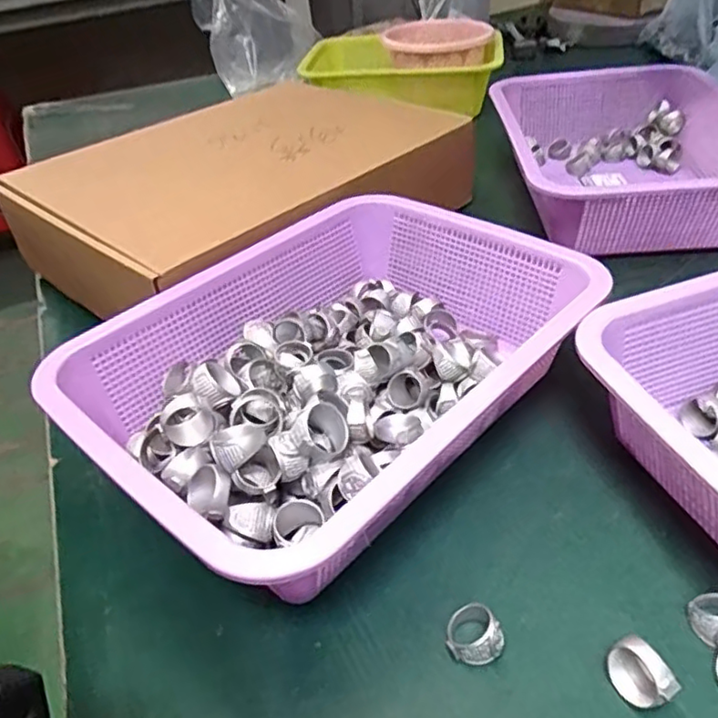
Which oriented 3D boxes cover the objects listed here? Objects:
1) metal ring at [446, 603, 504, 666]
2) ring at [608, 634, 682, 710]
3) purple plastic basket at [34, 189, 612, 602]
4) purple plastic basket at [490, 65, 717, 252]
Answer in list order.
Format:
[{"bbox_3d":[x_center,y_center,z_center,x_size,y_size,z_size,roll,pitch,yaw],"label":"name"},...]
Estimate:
[{"bbox_3d":[0.053,0.128,0.302,0.024,0.016,0.024,-4,39,3],"label":"metal ring"},{"bbox_3d":[0.120,0.137,0.276,0.017,0.022,0.027,-18,40,-14],"label":"ring"},{"bbox_3d":[-0.009,0.003,0.408,0.223,0.081,0.304,28,50,35],"label":"purple plastic basket"},{"bbox_3d":[0.259,-0.202,0.636,0.222,0.079,0.294,-3,39,5],"label":"purple plastic basket"}]

